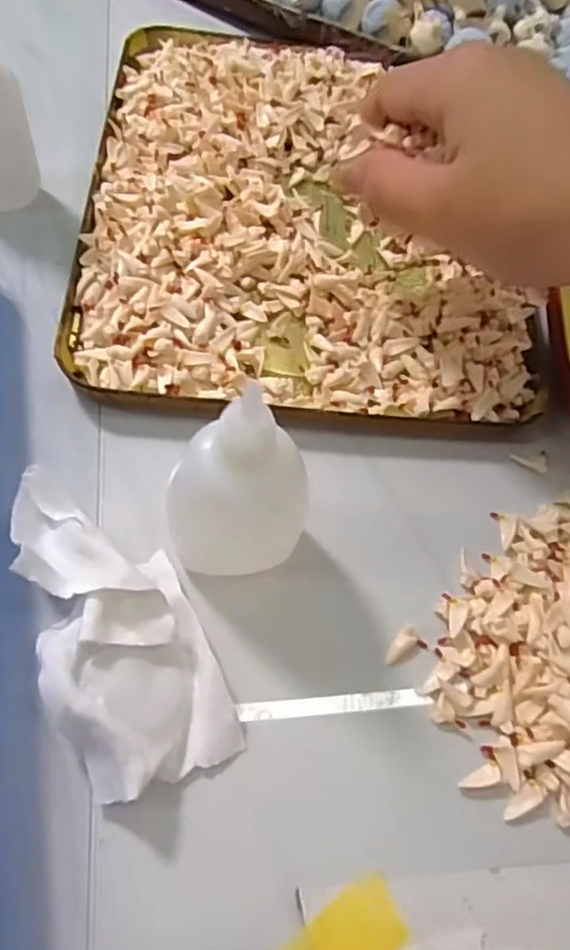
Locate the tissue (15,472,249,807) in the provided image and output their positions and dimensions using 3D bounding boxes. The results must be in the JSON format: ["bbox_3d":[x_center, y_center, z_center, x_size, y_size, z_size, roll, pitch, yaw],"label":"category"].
[{"bbox_3d":[-0.056,0.045,0.215,0.048,0.023,0.108,-21,67,-18],"label":"tissue"}]

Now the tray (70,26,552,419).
[{"bbox_3d":[0.011,-0.130,0.316,0.196,0.024,0.234,2,65,-3],"label":"tray"}]

